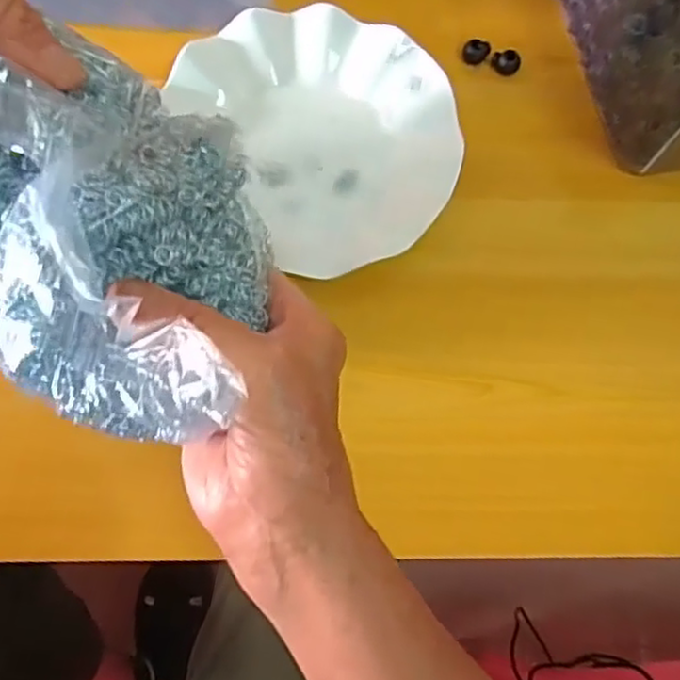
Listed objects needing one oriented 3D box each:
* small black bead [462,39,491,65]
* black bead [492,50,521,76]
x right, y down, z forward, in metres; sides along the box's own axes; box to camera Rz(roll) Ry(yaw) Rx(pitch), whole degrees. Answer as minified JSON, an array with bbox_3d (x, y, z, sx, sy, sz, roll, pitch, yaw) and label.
[{"bbox_3d":[0.092,-0.195,0.464,0.017,0.016,0.014,18,72,4],"label":"small black bead"},{"bbox_3d":[0.112,-0.186,0.461,0.019,0.014,0.012,14,72,2],"label":"black bead"}]

